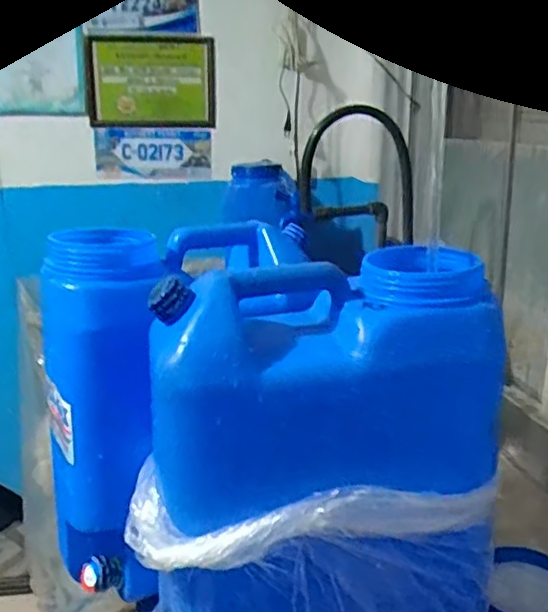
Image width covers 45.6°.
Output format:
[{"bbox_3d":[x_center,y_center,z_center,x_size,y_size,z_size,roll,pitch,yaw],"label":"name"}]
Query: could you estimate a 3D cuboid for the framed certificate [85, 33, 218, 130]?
[{"bbox_3d":[-0.316,-0.578,1.694,0.318,0.221,0.031,-2,22,-11],"label":"framed certificate"}]

